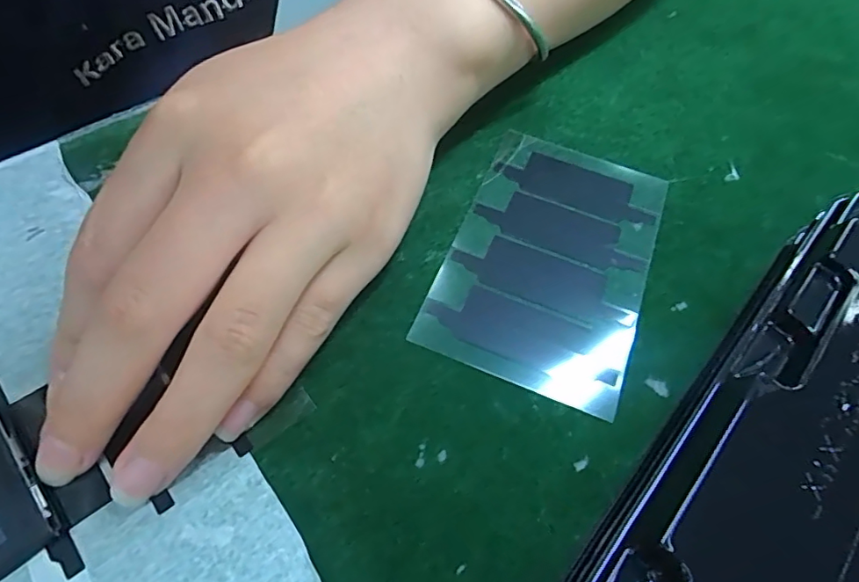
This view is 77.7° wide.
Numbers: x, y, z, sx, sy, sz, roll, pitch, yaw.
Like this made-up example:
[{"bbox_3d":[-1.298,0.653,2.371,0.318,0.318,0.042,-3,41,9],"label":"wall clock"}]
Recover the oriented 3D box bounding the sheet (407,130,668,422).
[{"bbox_3d":[0.039,-0.013,0.170,0.059,0.004,0.093,21,59,9],"label":"sheet"}]

